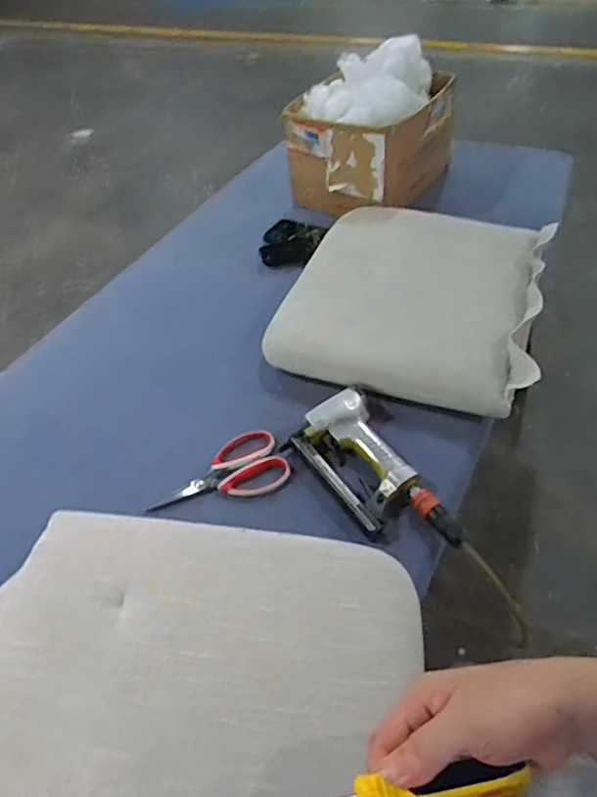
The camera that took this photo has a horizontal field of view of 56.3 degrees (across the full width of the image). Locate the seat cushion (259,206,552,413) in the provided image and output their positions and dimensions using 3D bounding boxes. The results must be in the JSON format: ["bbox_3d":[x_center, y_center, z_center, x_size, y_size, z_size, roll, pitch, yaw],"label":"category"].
[{"bbox_3d":[0.184,-0.168,0.907,0.386,0.077,0.385,15,50,19],"label":"seat cushion"}]

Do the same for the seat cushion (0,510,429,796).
[{"bbox_3d":[-0.091,0.286,0.419,0.363,0.046,0.430,2,47,8],"label":"seat cushion"}]

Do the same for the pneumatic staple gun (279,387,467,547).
[{"bbox_3d":[0.090,0.099,0.706,0.124,0.043,0.249,-26,49,-17],"label":"pneumatic staple gun"}]

